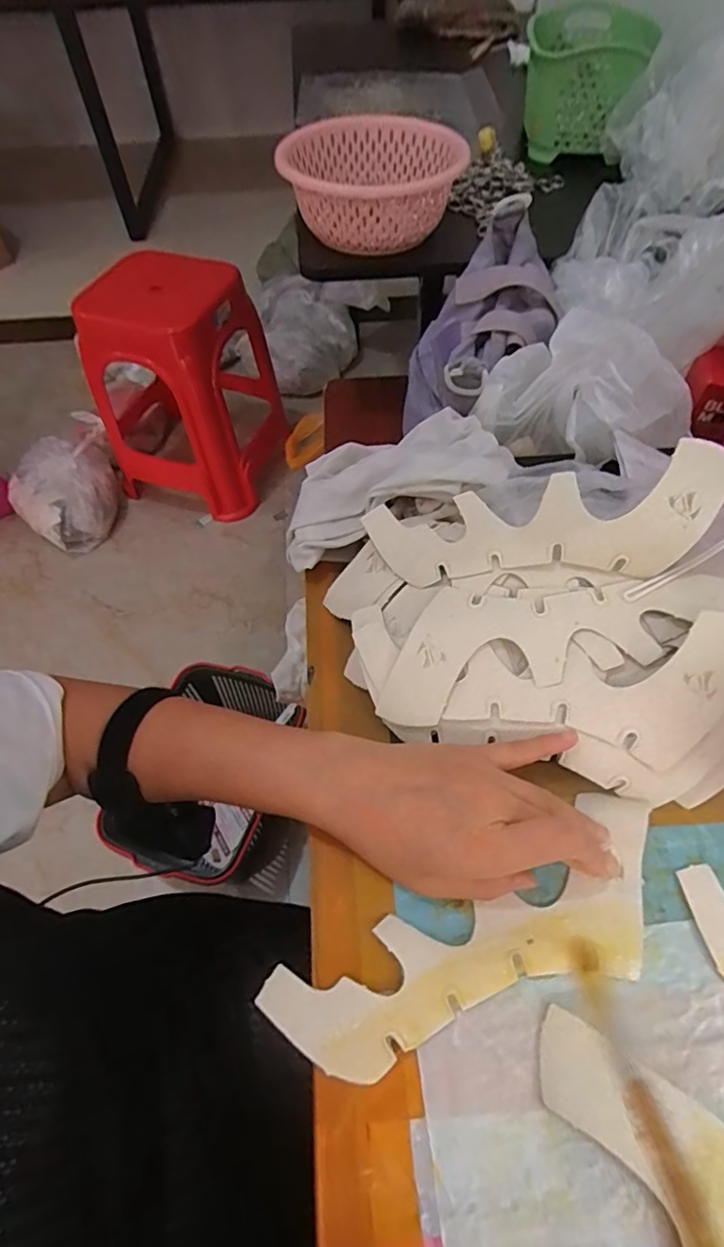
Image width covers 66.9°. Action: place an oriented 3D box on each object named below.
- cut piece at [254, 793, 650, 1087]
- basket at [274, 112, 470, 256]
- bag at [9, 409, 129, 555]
[{"bbox_3d":[0.063,0.167,0.285,0.221,0.010,0.073,-20,60,-10],"label":"cut piece"},{"bbox_3d":[0.015,-0.557,0.702,0.220,0.094,0.228,0,56,1],"label":"basket"},{"bbox_3d":[-0.742,-0.355,1.403,0.285,0.148,0.335,-32,63,-16],"label":"bag"}]

